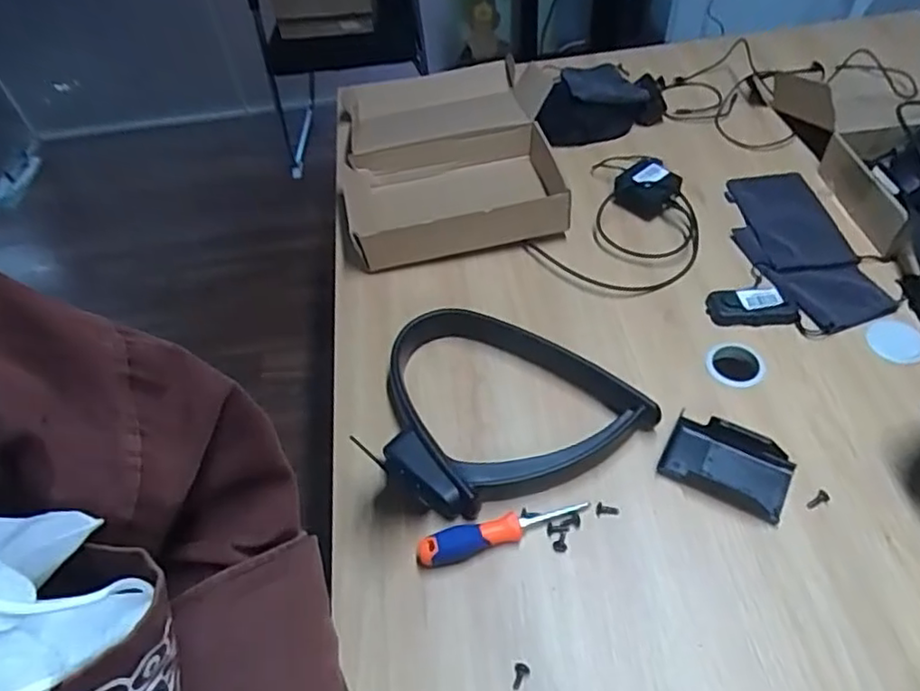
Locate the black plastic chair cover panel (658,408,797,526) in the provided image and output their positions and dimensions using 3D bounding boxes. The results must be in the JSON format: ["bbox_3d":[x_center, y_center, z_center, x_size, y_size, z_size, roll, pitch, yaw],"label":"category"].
[{"bbox_3d":[0.288,0.128,0.681,0.127,0.027,0.082,22,56,22],"label":"black plastic chair cover panel"}]

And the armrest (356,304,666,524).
[{"bbox_3d":[0.029,0.077,0.734,0.292,0.048,0.252,35,61,29],"label":"armrest"}]

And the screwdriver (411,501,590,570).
[{"bbox_3d":[0.044,0.188,0.650,0.180,0.033,0.029,-14,51,-6],"label":"screwdriver"}]

